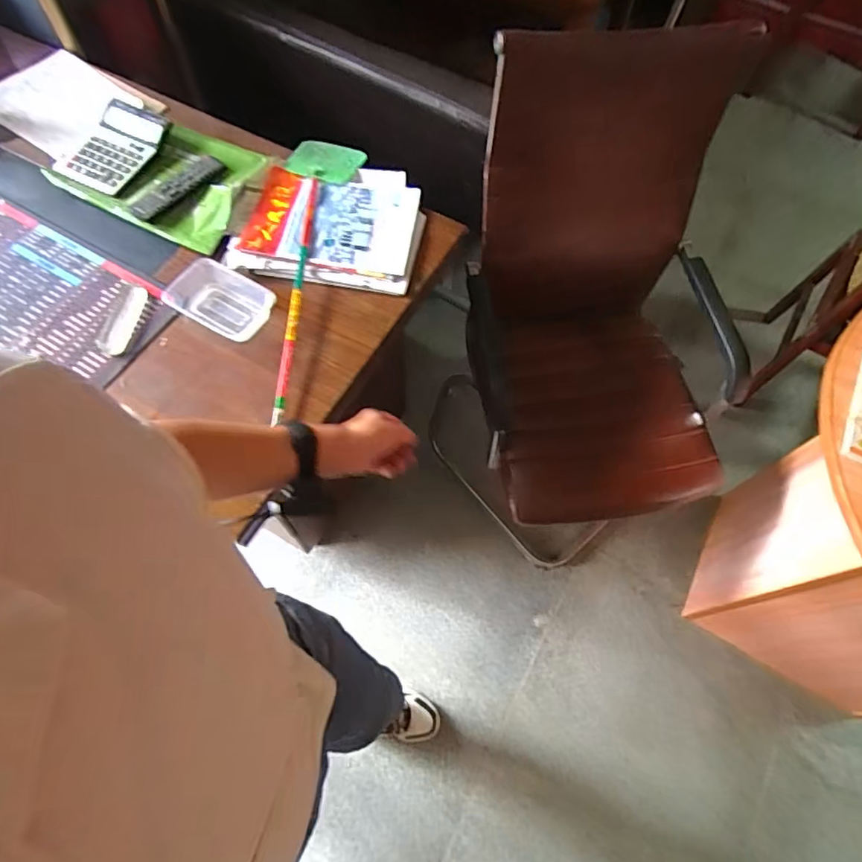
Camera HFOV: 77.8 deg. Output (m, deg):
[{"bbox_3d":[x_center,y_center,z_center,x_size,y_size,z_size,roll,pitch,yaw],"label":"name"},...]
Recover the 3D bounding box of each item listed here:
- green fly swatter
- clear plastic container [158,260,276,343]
[{"bbox_3d":[-0.253,-0.328,0.978,0.140,0.044,0.684,10,63,2],"label":"green fly swatter"},{"bbox_3d":[-0.366,-0.228,0.924,0.185,0.042,0.108,25,65,10],"label":"clear plastic container"}]

